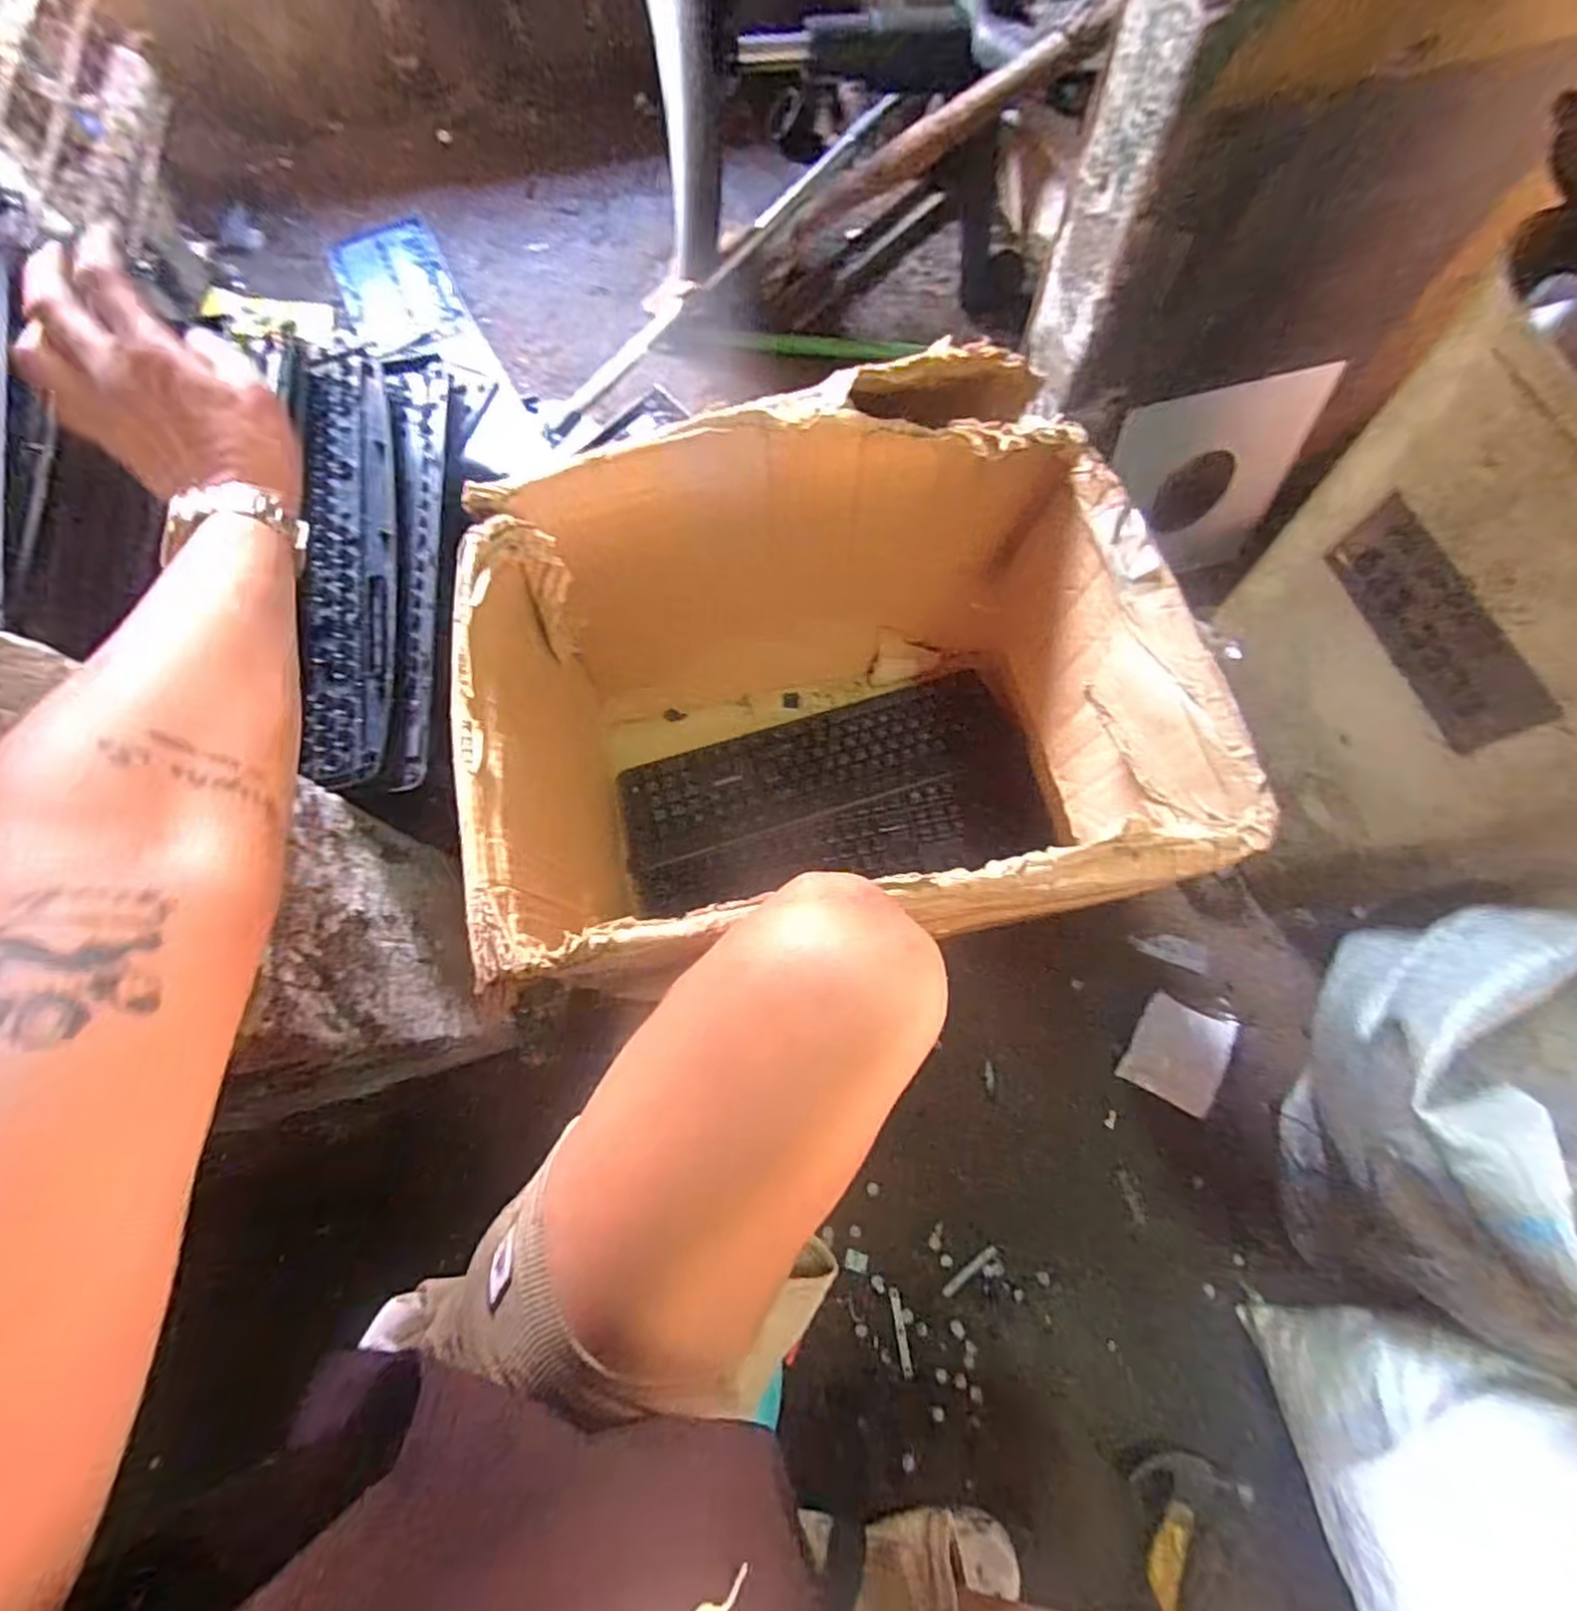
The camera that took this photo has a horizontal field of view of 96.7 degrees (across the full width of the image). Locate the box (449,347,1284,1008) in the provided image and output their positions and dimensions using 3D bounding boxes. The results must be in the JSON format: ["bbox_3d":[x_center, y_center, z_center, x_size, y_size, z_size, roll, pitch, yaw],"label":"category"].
[{"bbox_3d":[0.036,-0.069,0.637,0.498,0.392,0.401,-10,72,-2],"label":"box"}]

